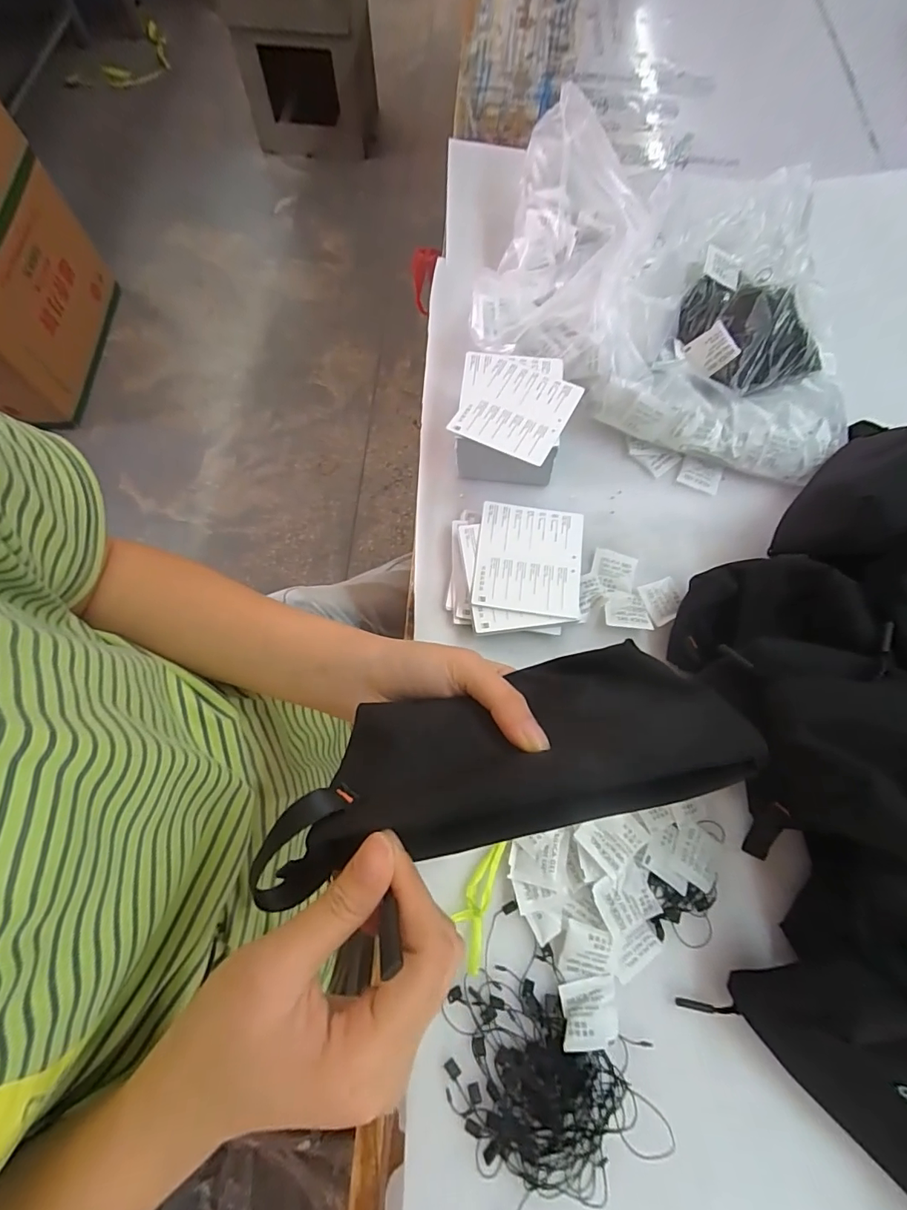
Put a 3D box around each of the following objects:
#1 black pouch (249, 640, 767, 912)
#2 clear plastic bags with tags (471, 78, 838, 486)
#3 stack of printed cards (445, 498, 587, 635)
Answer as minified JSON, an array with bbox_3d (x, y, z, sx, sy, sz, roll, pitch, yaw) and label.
[{"bbox_3d":[0.018,0.065,0.225,0.207,0.026,0.085,-15,42,-4],"label":"black pouch"},{"bbox_3d":[0.230,-0.331,0.512,0.379,0.100,0.349,16,70,4],"label":"clear plastic bags with tags"},{"bbox_3d":[0.053,-0.030,0.431,0.111,0.027,0.115,7,70,1],"label":"stack of printed cards"}]

